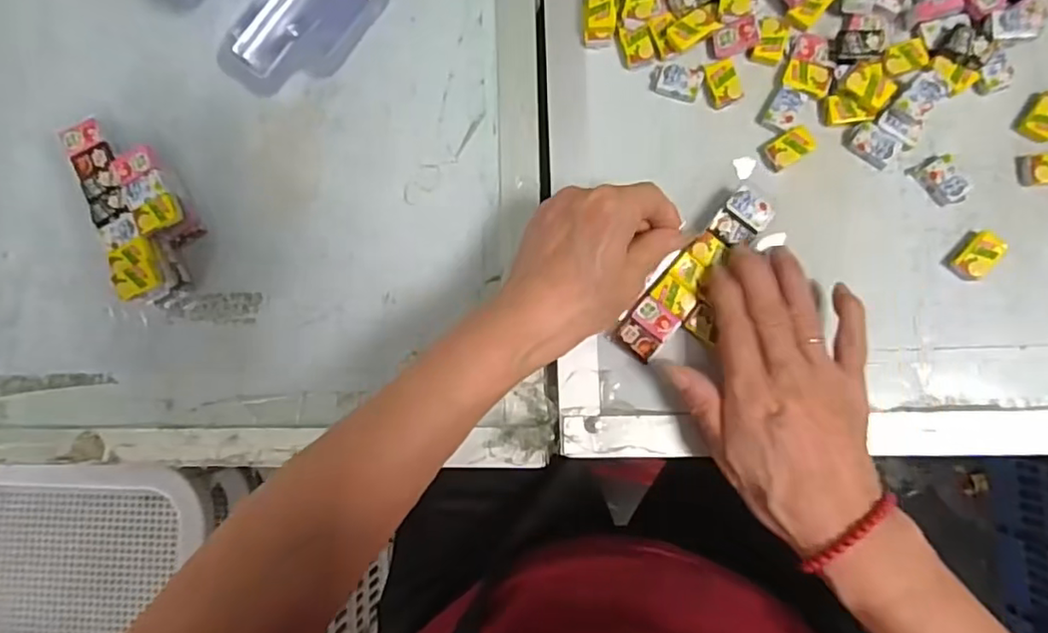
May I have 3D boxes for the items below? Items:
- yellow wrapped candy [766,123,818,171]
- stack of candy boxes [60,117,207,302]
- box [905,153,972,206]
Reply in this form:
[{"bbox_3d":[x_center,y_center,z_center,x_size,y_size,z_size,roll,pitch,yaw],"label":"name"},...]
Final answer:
[{"bbox_3d":[0.156,-0.099,0.359,0.029,0.009,0.017,-33,85,5],"label":"yellow wrapped candy"},{"bbox_3d":[-0.239,-0.069,0.386,0.052,0.041,0.113,-25,86,6],"label":"stack of candy boxes"},{"bbox_3d":[0.239,-0.078,0.351,0.021,0.010,0.030,-36,85,5],"label":"box"}]

